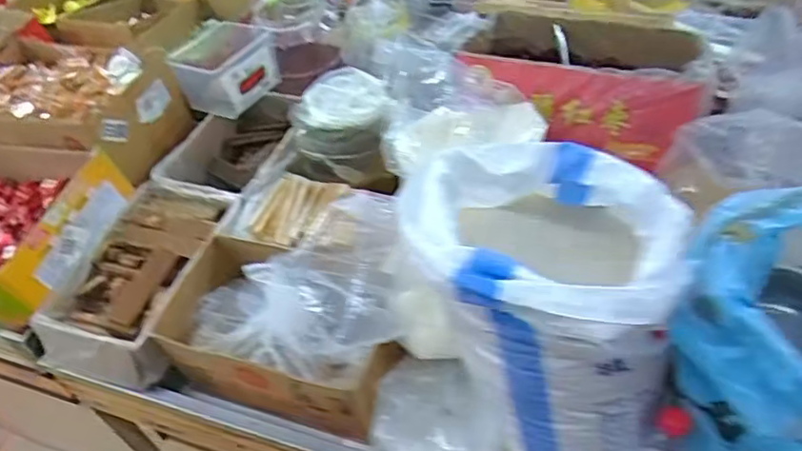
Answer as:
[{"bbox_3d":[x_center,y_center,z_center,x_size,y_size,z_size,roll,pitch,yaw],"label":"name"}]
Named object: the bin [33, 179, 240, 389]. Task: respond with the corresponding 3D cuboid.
[{"bbox_3d":[-0.443,0.087,1.095,0.229,0.124,0.349,8,48,15],"label":"bin"}]

